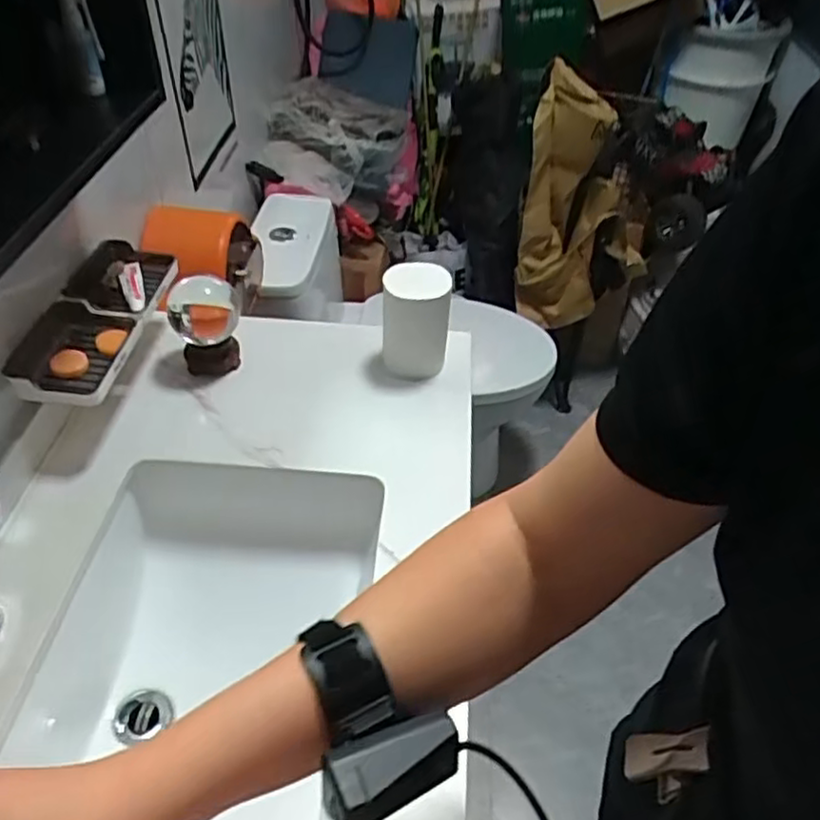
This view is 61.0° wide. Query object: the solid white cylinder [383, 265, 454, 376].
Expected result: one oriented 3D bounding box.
[{"bbox_3d":[0.008,-0.104,0.875,0.078,0.146,0.075,2,42,0],"label":"solid white cylinder"}]

